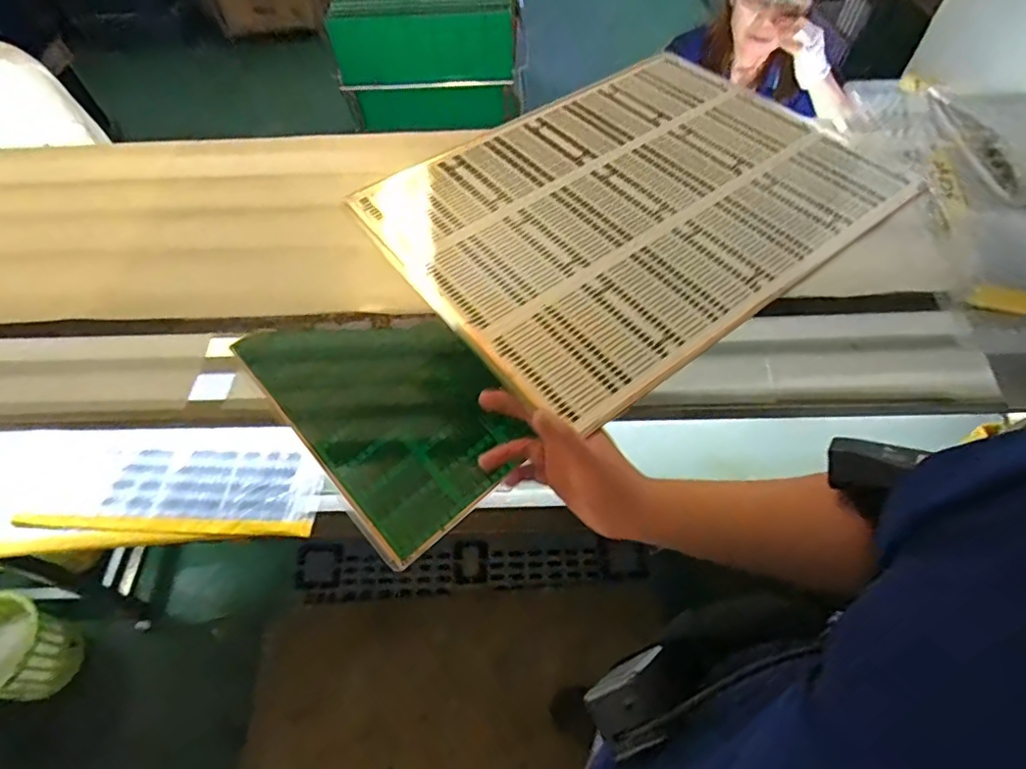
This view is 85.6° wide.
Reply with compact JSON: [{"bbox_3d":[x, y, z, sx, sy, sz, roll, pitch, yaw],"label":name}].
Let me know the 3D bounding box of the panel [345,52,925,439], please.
[{"bbox_3d":[0.132,-0.216,0.629,0.527,0.010,0.402,-33,61,-19],"label":"panel"}]

